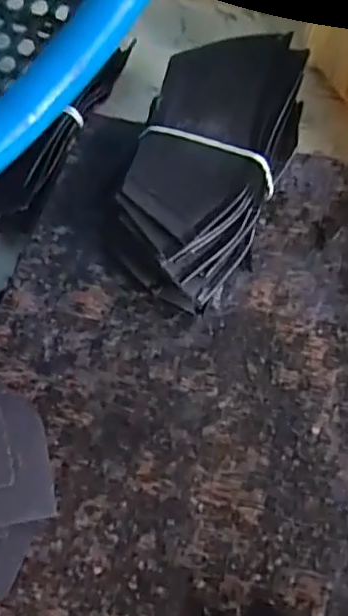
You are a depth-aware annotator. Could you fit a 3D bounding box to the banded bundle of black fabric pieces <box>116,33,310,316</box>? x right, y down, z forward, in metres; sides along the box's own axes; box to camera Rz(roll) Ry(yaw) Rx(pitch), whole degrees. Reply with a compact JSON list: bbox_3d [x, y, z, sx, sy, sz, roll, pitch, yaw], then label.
[{"bbox_3d":[0.017,-0.074,0.324,0.074,0.051,0.141,18,67,12],"label":"banded bundle of black fabric pieces"}]

